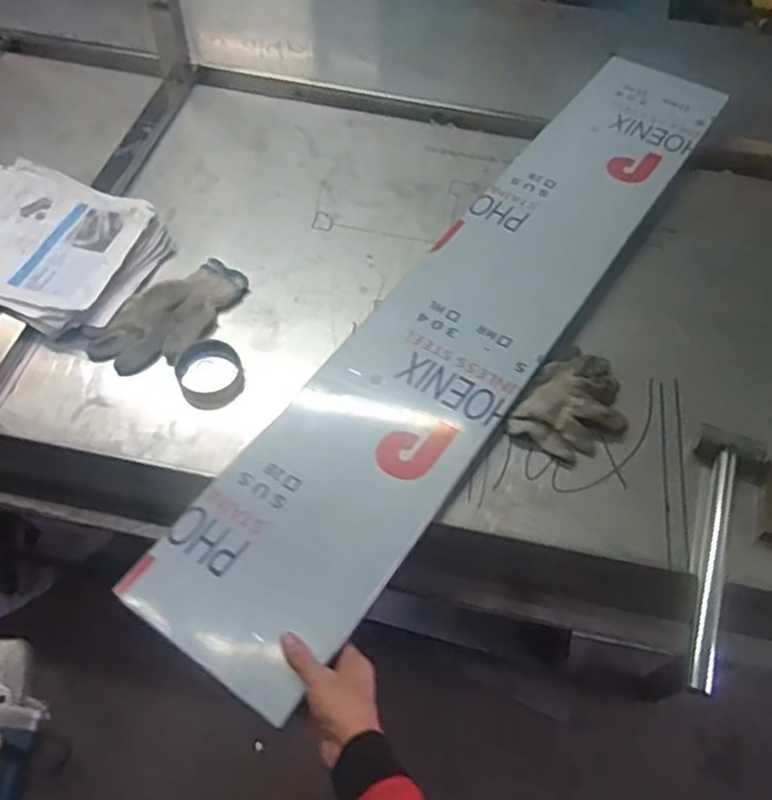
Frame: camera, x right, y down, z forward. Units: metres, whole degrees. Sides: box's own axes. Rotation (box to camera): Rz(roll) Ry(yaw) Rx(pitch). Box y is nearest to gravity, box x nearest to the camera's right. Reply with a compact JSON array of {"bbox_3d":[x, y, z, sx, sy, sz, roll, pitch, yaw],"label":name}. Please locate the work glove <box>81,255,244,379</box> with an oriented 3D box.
[{"bbox_3d":[-0.272,-0.110,0.880,0.109,0.032,0.208,37,61,21],"label":"work glove"}]

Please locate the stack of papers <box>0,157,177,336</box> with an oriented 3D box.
[{"bbox_3d":[-0.491,-0.225,0.940,0.354,0.034,0.261,18,56,10],"label":"stack of papers"}]

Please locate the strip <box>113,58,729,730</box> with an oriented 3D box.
[{"bbox_3d":[0.143,-0.147,0.910,0.223,0.011,1.144,30,61,19],"label":"strip"}]

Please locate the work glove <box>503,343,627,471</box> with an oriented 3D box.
[{"bbox_3d":[0.232,0.008,0.829,0.116,0.026,0.163,31,59,18],"label":"work glove"}]

